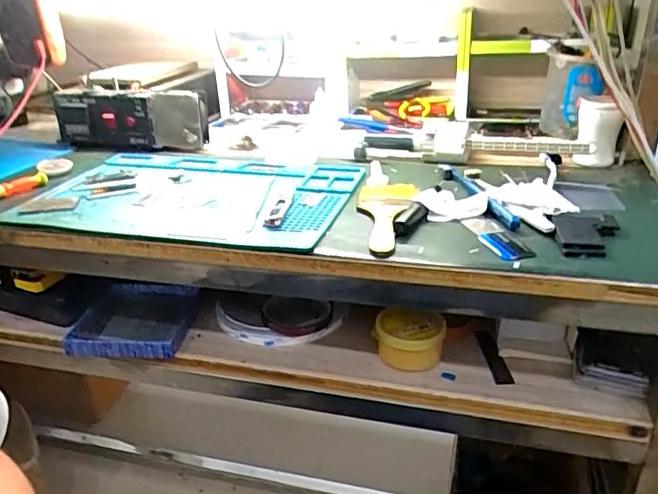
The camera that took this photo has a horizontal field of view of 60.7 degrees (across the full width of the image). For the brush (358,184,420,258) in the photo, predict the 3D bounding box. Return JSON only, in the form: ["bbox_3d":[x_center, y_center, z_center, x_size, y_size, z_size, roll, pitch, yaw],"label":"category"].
[{"bbox_3d":[0.060,-0.033,0.599,0.063,0.022,0.168,1,27,8],"label":"brush"}]

